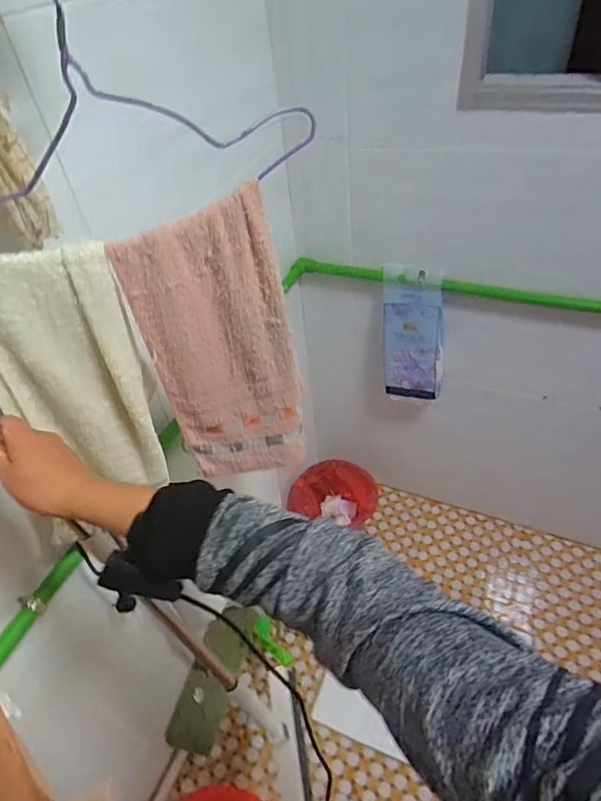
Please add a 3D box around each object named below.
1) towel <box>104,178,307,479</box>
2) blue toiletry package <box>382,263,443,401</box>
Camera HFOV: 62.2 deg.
[{"bbox_3d":[-0.086,-0.042,0.587,0.172,0.363,0.029,-16,46,-9],"label":"towel"},{"bbox_3d":[0.293,-0.172,1.276,0.149,0.350,0.104,12,29,29],"label":"blue toiletry package"}]

